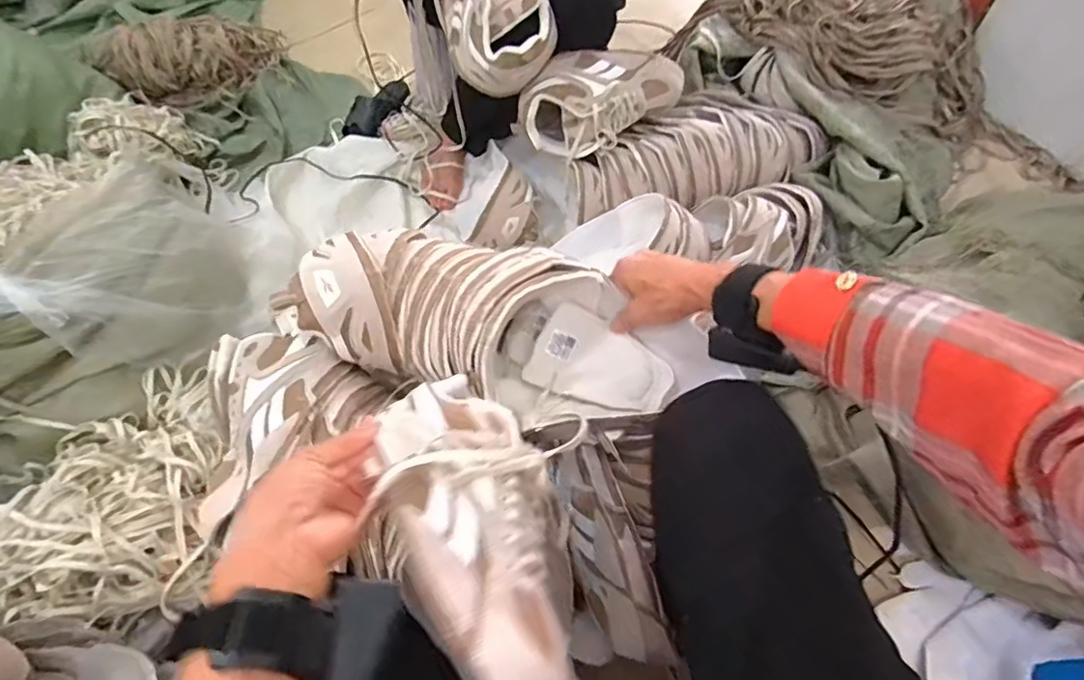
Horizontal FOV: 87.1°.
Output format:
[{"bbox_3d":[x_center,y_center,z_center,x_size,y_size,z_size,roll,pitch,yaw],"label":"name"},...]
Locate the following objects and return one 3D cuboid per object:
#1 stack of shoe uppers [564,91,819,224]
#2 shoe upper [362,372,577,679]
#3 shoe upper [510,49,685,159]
[{"bbox_3d":[0.256,-0.336,0.983,0.430,0.102,0.168,-16,61,-5],"label":"stack of shoe uppers"},{"bbox_3d":[-0.036,0.130,0.383,0.109,0.092,0.229,-27,62,-11],"label":"shoe upper"},{"bbox_3d":[0.095,-0.403,0.942,0.264,0.107,0.128,-37,65,-16],"label":"shoe upper"}]

